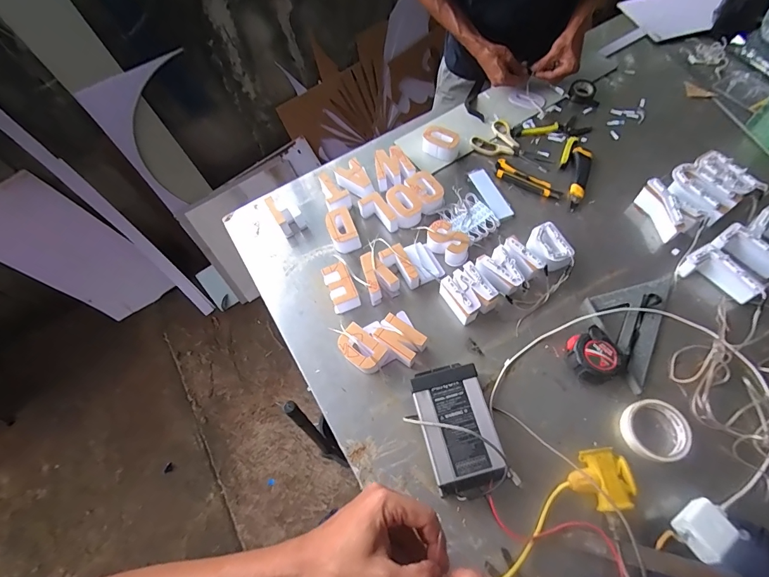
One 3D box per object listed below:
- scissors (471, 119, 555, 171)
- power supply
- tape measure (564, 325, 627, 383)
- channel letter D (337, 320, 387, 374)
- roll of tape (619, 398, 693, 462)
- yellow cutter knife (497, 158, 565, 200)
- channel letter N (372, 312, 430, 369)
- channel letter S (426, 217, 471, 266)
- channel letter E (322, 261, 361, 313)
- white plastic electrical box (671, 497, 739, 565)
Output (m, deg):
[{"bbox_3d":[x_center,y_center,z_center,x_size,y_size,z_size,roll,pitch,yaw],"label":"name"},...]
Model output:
[{"bbox_3d":[0.284,-0.317,0.882,0.115,0.007,0.175,-31,66,-12],"label":"scissors"},{"bbox_3d":[0.113,0.220,0.609,0.109,0.051,0.184,-13,64,-4],"label":"power supply"},{"bbox_3d":[0.363,0.111,0.655,0.081,0.038,0.083,-1,64,2],"label":"tape measure"},{"bbox_3d":[-0.040,0.109,0.674,0.087,0.041,0.057,35,70,18],"label":"channel letter D"},{"bbox_3d":[0.415,0.216,0.590,0.094,0.038,0.089,-1,64,2],"label":"roll of tape"},{"bbox_3d":[0.309,-0.235,0.834,0.151,0.015,0.037,30,69,16],"label":"yellow cutter knife"},{"bbox_3d":[0.027,0.091,0.676,0.084,0.047,0.061,30,71,16],"label":"channel letter N"},{"bbox_3d":[0.127,-0.090,0.762,0.061,0.040,0.099,-42,69,-16],"label":"channel letter S"},{"bbox_3d":[-0.083,-0.002,0.736,0.057,0.040,0.089,-18,64,-6],"label":"channel letter E"},{"bbox_3d":[0.430,0.324,0.517,0.070,0.025,0.054,-29,66,-11],"label":"white plastic electrical box"}]

